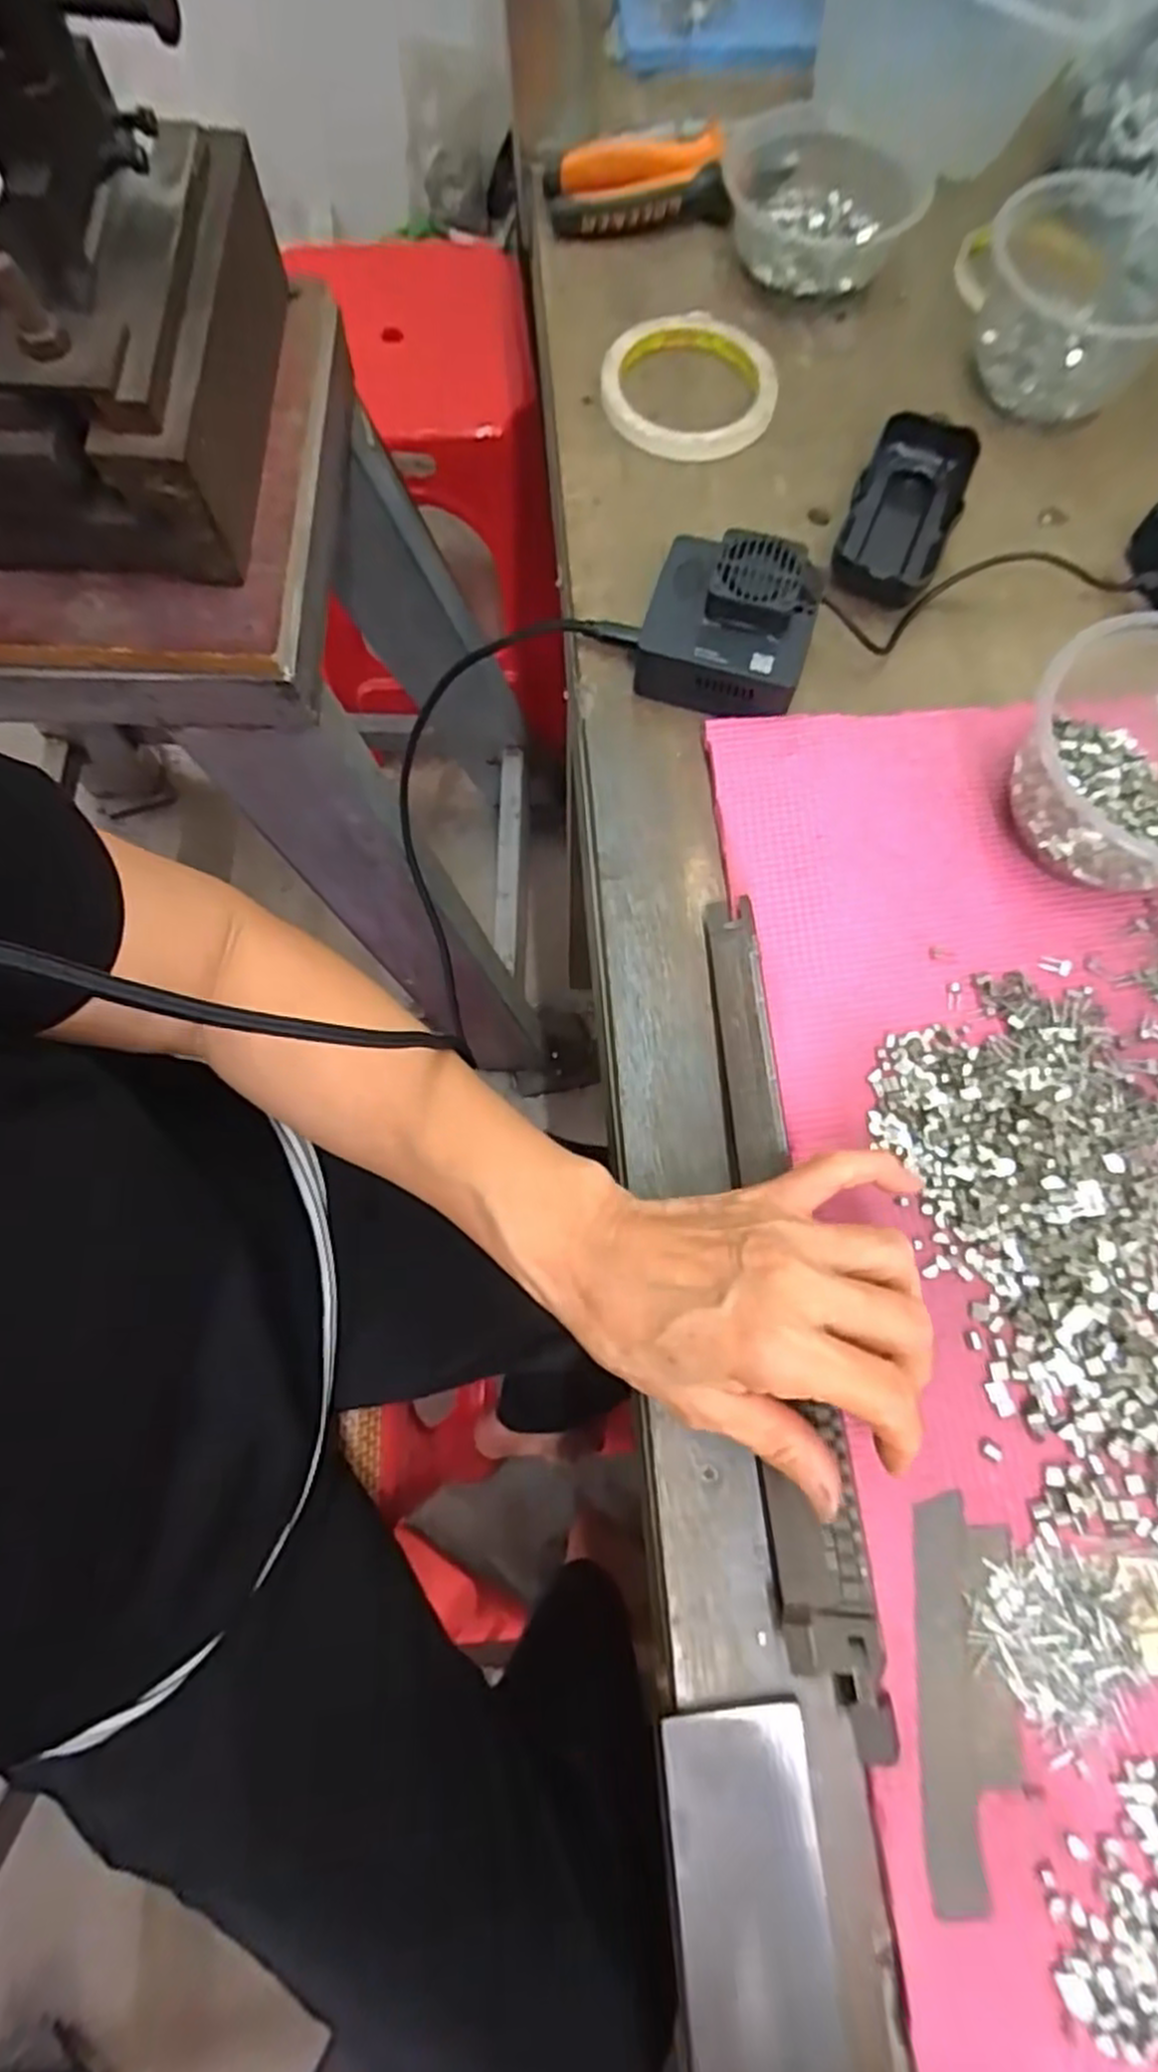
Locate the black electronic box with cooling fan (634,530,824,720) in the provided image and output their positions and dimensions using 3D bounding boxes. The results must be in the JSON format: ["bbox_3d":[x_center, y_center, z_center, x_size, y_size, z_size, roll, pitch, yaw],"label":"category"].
[{"bbox_3d":[0.071,-0.197,0.381,0.079,0.045,0.073,17,75,4],"label":"black electronic box with cooling fan"}]

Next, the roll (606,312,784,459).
[{"bbox_3d":[0.062,-0.367,0.444,0.097,0.015,0.101,0,75,-1],"label":"roll"}]

